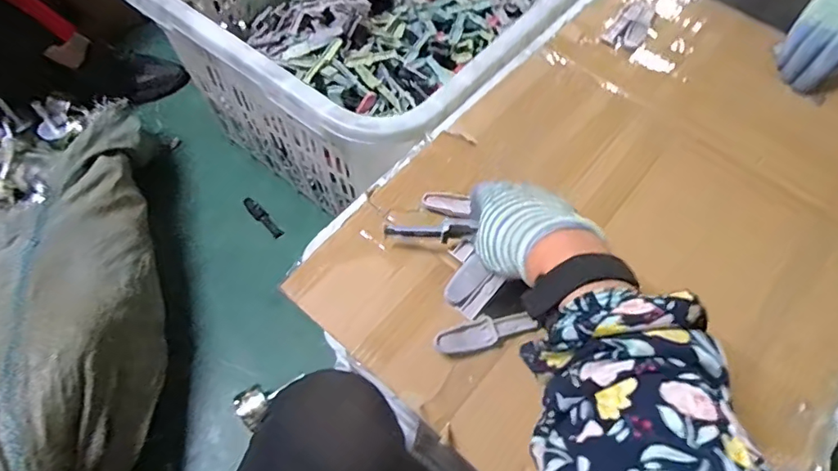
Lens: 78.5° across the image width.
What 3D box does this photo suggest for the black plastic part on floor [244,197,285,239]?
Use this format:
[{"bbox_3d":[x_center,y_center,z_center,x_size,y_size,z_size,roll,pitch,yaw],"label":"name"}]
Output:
[{"bbox_3d":[-0.290,-0.034,0.953,0.022,0.010,0.109,-38,69,-22],"label":"black plastic part on floor"}]

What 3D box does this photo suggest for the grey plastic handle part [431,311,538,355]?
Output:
[{"bbox_3d":[0.055,0.082,0.432,0.087,0.017,0.023,-17,63,-13],"label":"grey plastic handle part"}]

